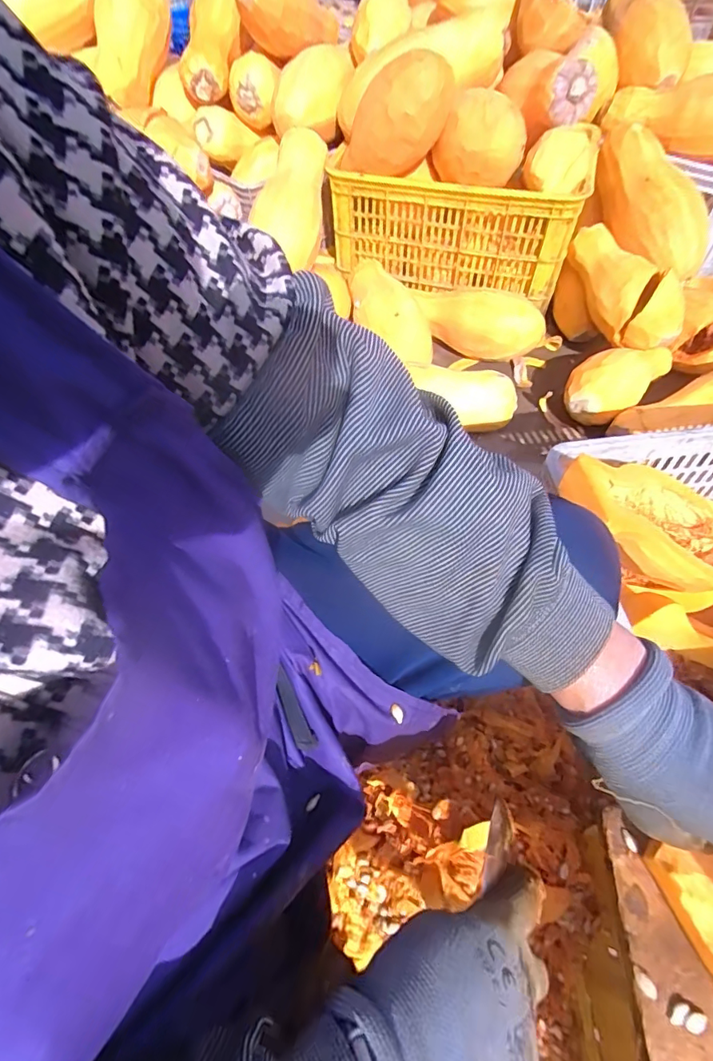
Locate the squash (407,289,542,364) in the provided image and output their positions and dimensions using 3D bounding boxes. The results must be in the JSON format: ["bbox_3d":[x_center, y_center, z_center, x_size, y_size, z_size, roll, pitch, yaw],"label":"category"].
[{"bbox_3d":[0.250,-0.444,0.995,0.288,0.119,0.108,19,60,14],"label":"squash"}]

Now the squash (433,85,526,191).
[{"bbox_3d":[0.227,-0.732,0.868,0.168,0.117,0.128,0,57,3],"label":"squash"}]

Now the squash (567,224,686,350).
[{"bbox_3d":[0.525,-0.481,0.907,0.118,0.114,0.276,-39,88,-21],"label":"squash"}]

